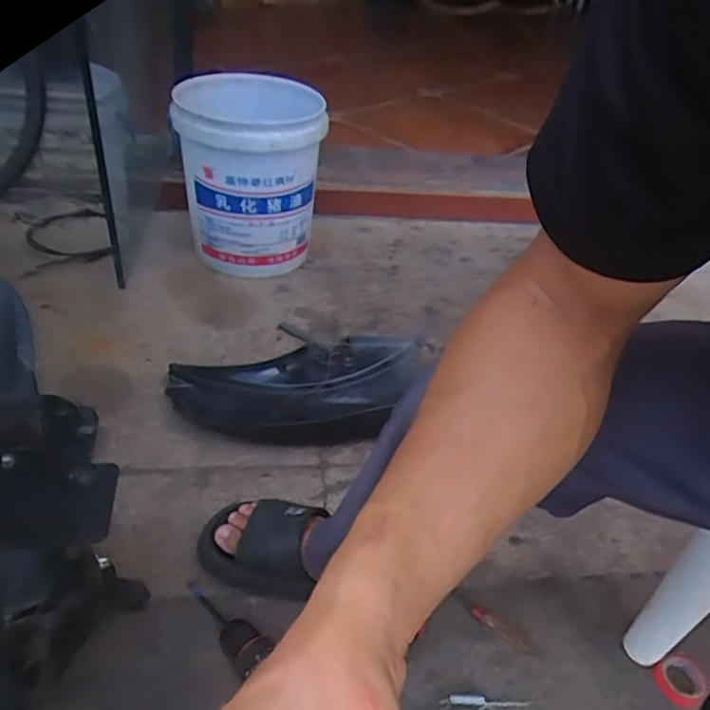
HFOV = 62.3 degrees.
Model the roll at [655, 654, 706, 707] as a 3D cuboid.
[{"bbox_3d":[0.382,0.378,0.684,0.050,0.019,0.049,4,40,-3],"label":"roll"}]

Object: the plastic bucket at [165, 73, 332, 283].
[{"bbox_3d":[-0.212,-0.369,1.238,0.280,0.349,0.260,3,39,-7],"label":"plastic bucket"}]

